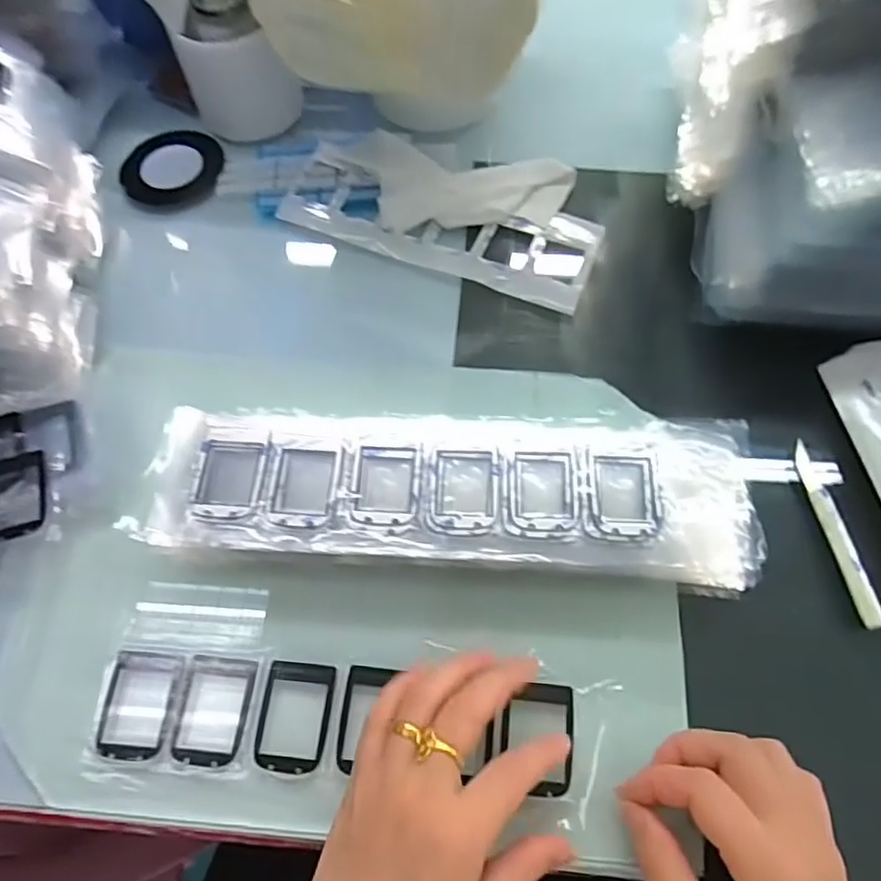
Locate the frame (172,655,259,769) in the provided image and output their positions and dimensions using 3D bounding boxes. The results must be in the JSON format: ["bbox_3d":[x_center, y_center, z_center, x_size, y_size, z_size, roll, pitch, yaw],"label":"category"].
[{"bbox_3d":[-0.116,0.137,0.319,0.036,0.004,0.051,5,64,3],"label":"frame"}]

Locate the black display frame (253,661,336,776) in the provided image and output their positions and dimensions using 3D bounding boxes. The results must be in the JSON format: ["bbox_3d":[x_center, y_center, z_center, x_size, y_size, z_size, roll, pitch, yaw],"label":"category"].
[{"bbox_3d":[-0.075,0.142,0.321,0.036,0.005,0.052,5,64,-3],"label":"black display frame"}]

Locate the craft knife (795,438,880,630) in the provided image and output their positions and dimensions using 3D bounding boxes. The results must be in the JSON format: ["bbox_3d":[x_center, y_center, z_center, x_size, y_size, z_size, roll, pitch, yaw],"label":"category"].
[{"bbox_3d":[0.225,0.051,0.358,0.012,0.006,0.109,-8,64,-3],"label":"craft knife"}]

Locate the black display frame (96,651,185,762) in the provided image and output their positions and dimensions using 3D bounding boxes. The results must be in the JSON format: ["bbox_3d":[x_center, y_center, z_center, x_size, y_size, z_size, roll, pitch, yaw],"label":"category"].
[{"bbox_3d":[-0.156,0.136,0.321,0.036,0.004,0.051,5,64,3],"label":"black display frame"}]

